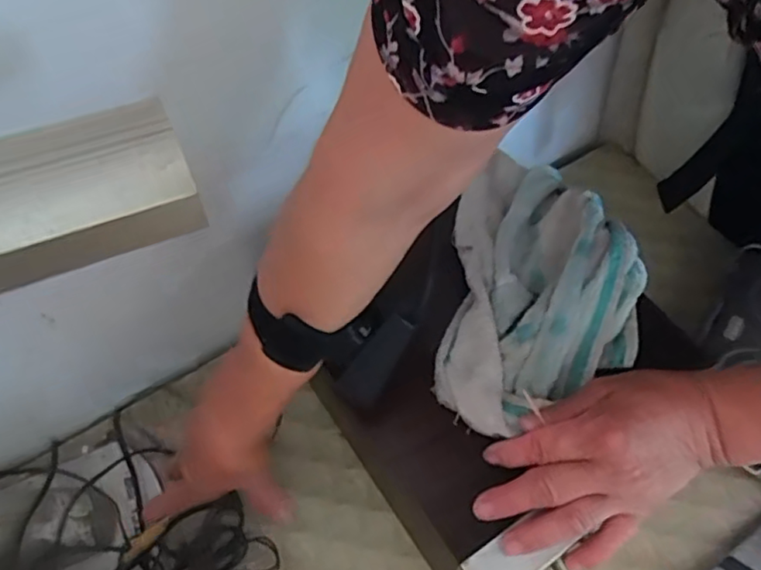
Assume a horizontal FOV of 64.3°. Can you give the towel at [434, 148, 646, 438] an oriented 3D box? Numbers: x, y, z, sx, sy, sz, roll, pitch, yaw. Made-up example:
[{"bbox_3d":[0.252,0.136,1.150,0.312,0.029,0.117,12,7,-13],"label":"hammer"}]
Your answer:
[{"bbox_3d":[0.115,0.000,0.421,0.128,0.033,0.206,8,59,5],"label":"towel"}]

